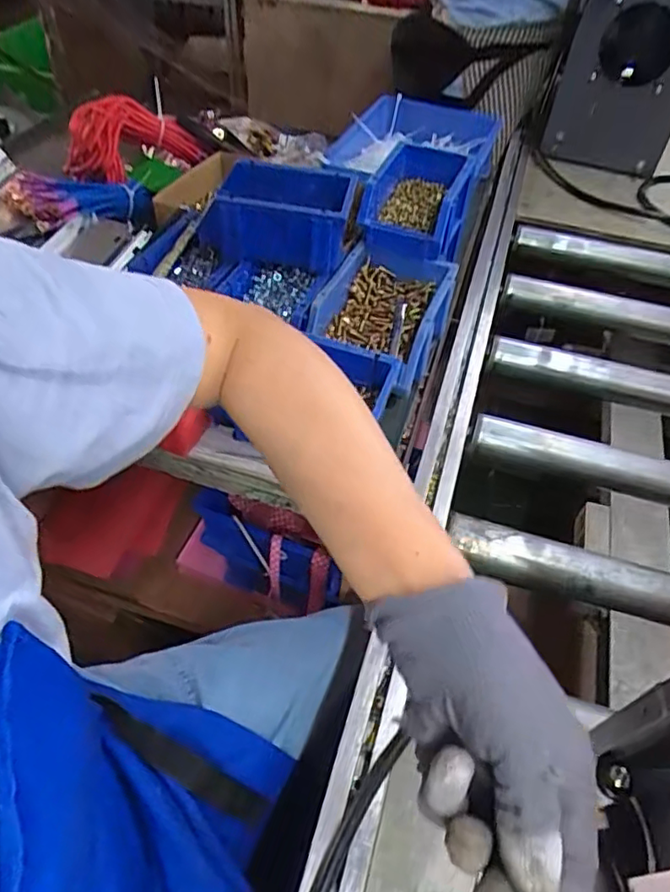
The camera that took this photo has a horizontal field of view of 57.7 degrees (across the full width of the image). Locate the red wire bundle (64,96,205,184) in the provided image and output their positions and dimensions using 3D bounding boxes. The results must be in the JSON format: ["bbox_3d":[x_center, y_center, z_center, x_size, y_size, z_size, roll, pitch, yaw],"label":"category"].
[{"bbox_3d":[-0.287,-0.429,0.848,0.172,0.081,0.123,-34,59,-28],"label":"red wire bundle"}]

